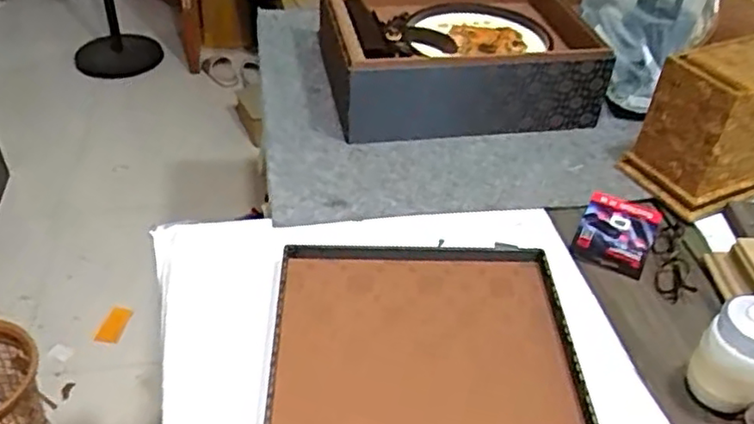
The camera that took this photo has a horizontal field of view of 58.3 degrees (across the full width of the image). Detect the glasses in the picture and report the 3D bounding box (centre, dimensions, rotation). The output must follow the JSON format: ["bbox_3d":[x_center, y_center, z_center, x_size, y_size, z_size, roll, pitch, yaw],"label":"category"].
[{"bbox_3d":[0.408,0.060,0.936,0.046,0.030,0.137,10,40,8],"label":"glasses"}]

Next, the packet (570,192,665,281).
[{"bbox_3d":[0.347,0.033,0.987,0.103,0.013,0.160,21,43,21],"label":"packet"}]

